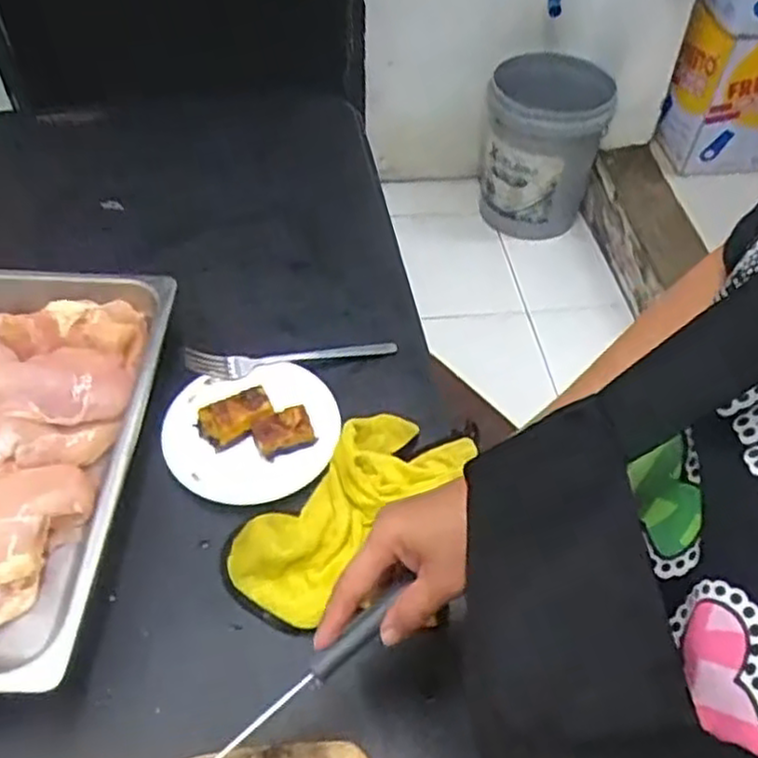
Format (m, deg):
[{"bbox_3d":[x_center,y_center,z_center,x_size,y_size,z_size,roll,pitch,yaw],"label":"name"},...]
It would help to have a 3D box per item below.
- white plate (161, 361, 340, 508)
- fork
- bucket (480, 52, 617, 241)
[{"bbox_3d":[-0.111,0.040,0.642,0.143,0.025,0.130,1,50,-1],"label":"white plate"},{"bbox_3d":[-0.080,-0.021,0.699,0.195,0.032,0.023,-7,51,-8],"label":"fork"},{"bbox_3d":[0.394,-0.565,1.853,0.285,0.390,0.285,1,50,-1],"label":"bucket"}]

